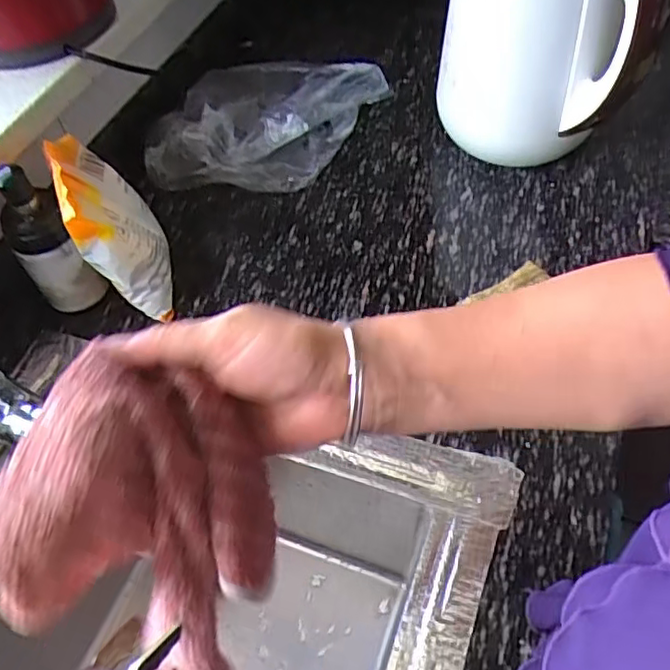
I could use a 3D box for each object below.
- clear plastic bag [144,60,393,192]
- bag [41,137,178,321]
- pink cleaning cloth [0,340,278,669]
[{"bbox_3d":[-0.081,-0.241,0.727,0.274,0.091,0.143,-2,54,4],"label":"clear plastic bag"},{"bbox_3d":[-0.201,-0.101,0.590,0.067,0.154,0.116,-21,55,-10],"label":"bag"},{"bbox_3d":[-0.075,0.100,0.302,0.116,0.183,0.041,-43,38,-17],"label":"pink cleaning cloth"}]

